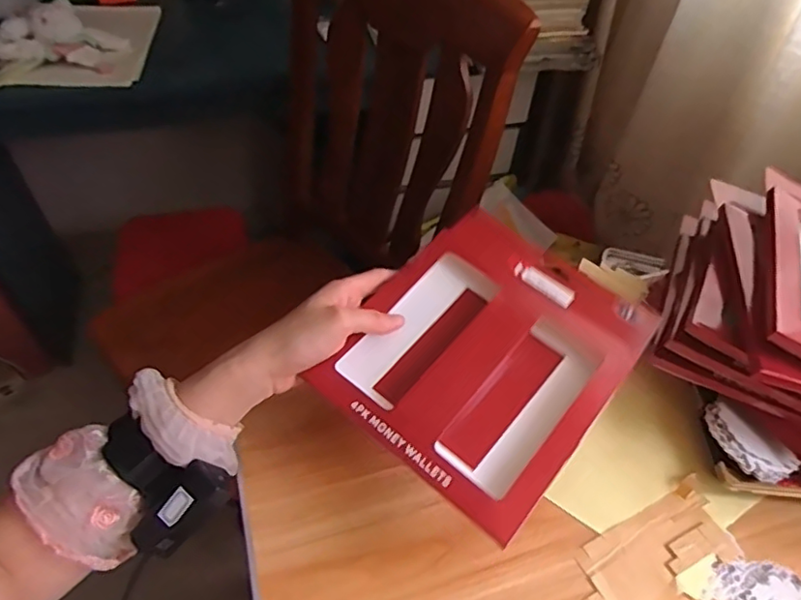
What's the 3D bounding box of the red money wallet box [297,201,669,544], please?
[{"bbox_3d":[0.069,0.038,0.467,0.192,0.029,0.227,36,62,20],"label":"red money wallet box"}]

